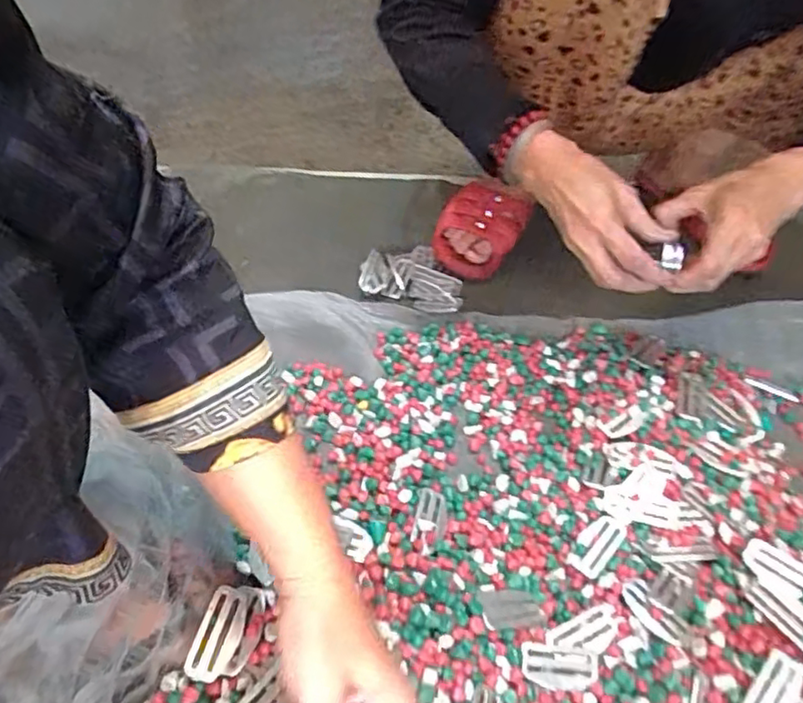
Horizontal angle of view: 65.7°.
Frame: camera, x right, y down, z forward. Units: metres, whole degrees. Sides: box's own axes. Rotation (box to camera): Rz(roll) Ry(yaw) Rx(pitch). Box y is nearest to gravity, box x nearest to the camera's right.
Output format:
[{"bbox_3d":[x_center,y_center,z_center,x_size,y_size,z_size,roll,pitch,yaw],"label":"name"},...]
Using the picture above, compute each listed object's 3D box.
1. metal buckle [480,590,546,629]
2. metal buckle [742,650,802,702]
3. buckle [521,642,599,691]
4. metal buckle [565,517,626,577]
[{"bbox_3d":[0.085,0.198,0.479,0.054,0.004,0.029,9,43,-24],"label":"metal buckle"},{"bbox_3d":[0.257,0.239,0.434,0.059,0.008,0.027,-44,64,-13],"label":"metal buckle"},{"bbox_3d":[0.116,0.232,0.458,0.058,0.006,0.029,9,51,-9],"label":"buckle"},{"bbox_3d":[0.167,0.164,0.530,0.030,0.008,0.055,33,55,21],"label":"metal buckle"}]

